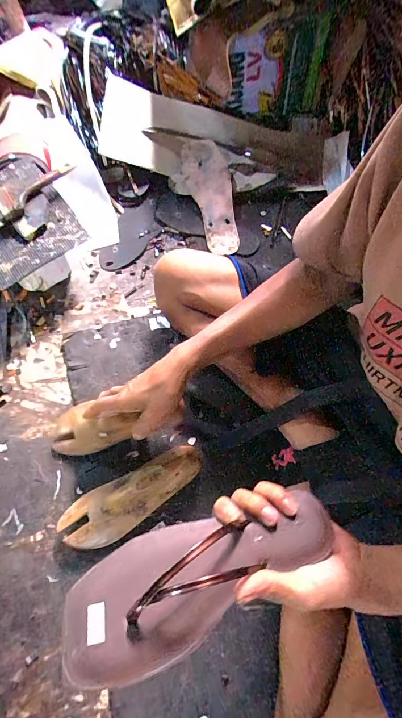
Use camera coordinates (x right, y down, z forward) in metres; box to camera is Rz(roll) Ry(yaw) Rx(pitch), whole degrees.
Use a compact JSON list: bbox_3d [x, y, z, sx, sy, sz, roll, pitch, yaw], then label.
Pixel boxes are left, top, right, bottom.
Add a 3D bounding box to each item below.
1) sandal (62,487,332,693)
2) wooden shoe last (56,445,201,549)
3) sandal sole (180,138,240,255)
[{"bbox_3d":[0.009,0.172,0.283,0.235,0.054,0.082,-16,67,-17],"label":"sandal"},{"bbox_3d":[-0.104,0.205,0.512,0.226,0.086,0.077,-27,68,-9],"label":"wooden shoe last"},{"bbox_3d":[0.027,-0.351,0.741,0.091,0.028,0.265,-15,84,-3],"label":"sandal sole"}]

